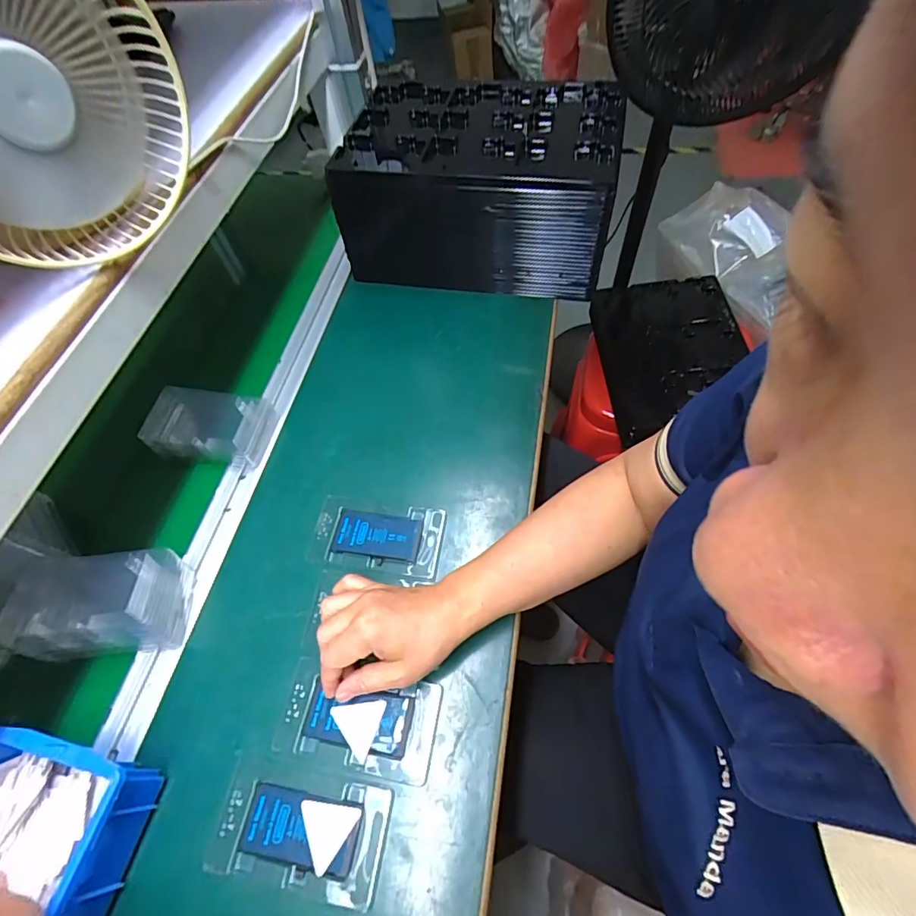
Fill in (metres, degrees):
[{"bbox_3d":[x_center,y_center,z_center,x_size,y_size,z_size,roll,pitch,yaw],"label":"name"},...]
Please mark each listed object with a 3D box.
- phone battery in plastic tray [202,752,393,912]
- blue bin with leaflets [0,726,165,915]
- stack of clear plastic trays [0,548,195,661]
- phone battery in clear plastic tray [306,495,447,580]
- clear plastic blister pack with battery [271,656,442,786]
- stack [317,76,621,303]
[{"bbox_3d":[-0.120,0.280,0.361,0.130,0.005,0.070,7,60,7],"label":"phone battery in plastic tray"},{"bbox_3d":[-0.322,0.309,0.328,0.141,0.063,0.203,9,61,8],"label":"blue bin with leaflets"},{"bbox_3d":[-0.320,0.131,0.437,0.116,0.066,0.086,-6,59,0],"label":"stack of clear plastic trays"},{"bbox_3d":[-0.080,0.077,0.478,0.128,0.008,0.073,6,60,7],"label":"phone battery in clear plastic tray"},{"bbox_3d":[-0.083,0.214,0.394,0.127,0.011,0.071,7,60,6],"label":"clear plastic blister pack with battery"},{"bbox_3d":[0.032,-0.356,0.639,0.332,0.153,0.215,10,61,9],"label":"stack"}]

